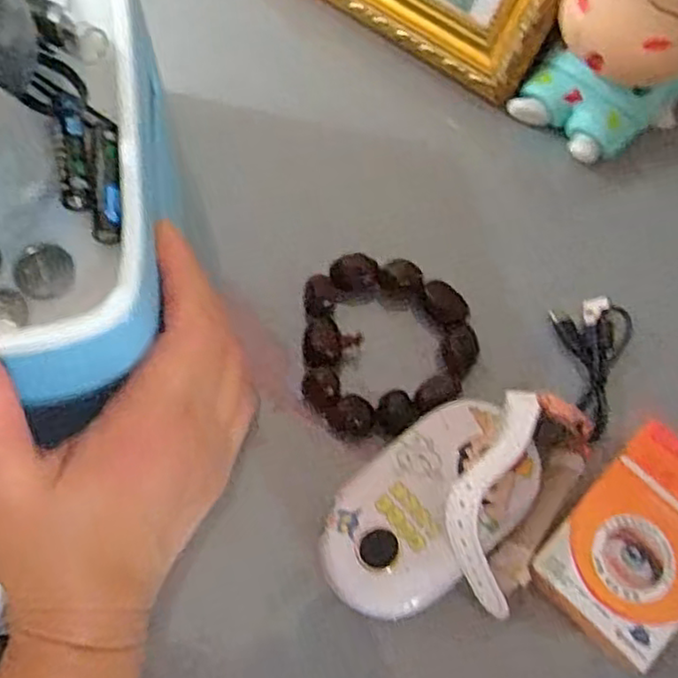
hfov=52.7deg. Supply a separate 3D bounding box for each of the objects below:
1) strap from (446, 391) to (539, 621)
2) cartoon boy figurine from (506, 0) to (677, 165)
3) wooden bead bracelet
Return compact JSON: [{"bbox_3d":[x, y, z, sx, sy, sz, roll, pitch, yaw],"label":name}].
[{"bbox_3d":[0.058,0.059,0.264,0.031,0.019,0.085,10,69,2],"label":"strap"},{"bbox_3d":[0.142,-0.145,0.327,0.076,0.109,0.076,39,72,12],"label":"cartoon boy figurine"},{"bbox_3d":[0.023,0.003,0.315,0.077,0.013,0.084,1,69,-2],"label":"wooden bead bracelet"}]

